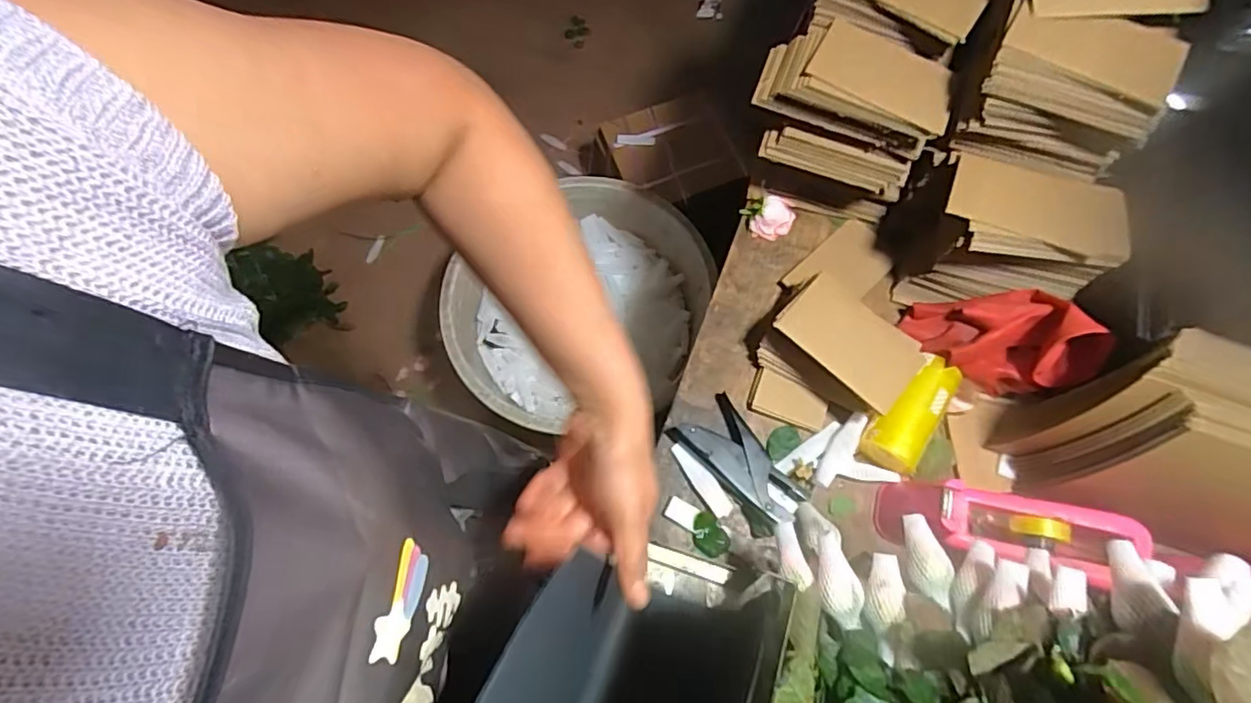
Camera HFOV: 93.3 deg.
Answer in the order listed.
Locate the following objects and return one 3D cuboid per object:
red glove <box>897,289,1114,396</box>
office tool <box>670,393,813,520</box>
[{"bbox_3d":[0.380,-0.011,0.614,0.190,0.065,0.107,-10,74,35],"label":"red glove"},{"bbox_3d":[0.122,0.118,0.625,0.072,0.023,0.142,-37,76,-12],"label":"office tool"}]

